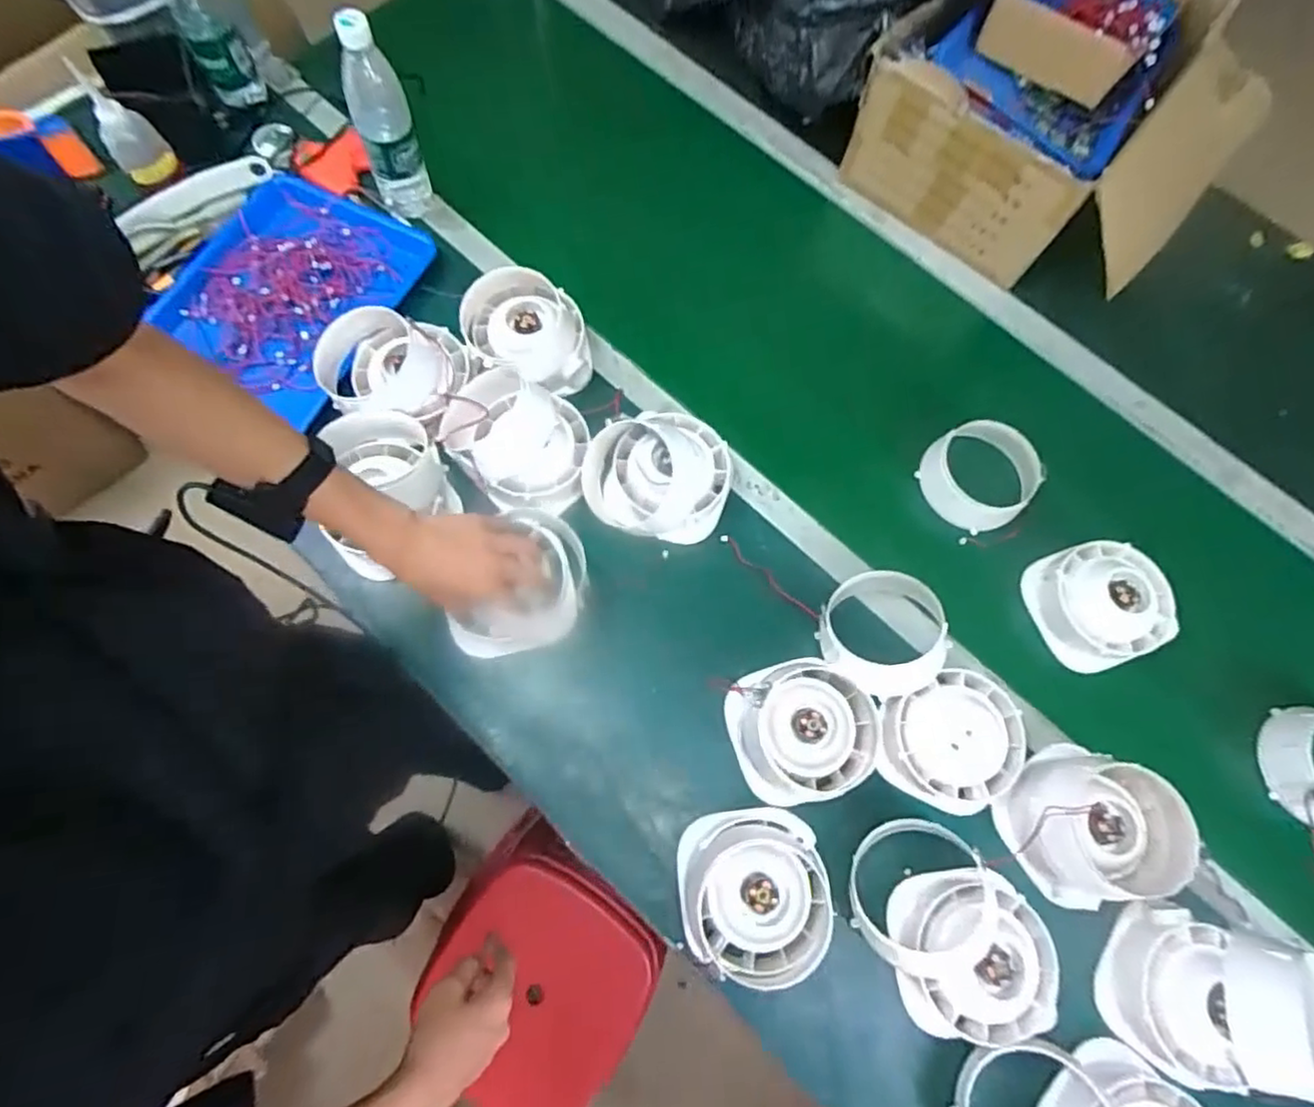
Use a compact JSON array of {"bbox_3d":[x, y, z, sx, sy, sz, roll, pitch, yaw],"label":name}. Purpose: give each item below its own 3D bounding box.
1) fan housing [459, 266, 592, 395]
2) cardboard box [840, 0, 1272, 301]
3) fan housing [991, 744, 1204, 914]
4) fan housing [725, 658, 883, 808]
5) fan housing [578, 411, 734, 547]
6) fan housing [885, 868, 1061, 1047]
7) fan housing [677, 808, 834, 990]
[{"bbox_3d":[-0.154,-0.259,0.791,0.140,0.091,0.126,-10,71,-6],"label":"fan housing"},{"bbox_3d":[0.521,-0.568,0.864,0.402,0.196,0.383,37,73,10],"label":"cardboard box"},{"bbox_3d":[0.421,0.267,0.649,0.147,0.094,0.132,-26,74,-11],"label":"fan housing"},{"bbox_3d":[0.151,0.175,0.666,0.143,0.073,0.135,-11,72,-7],"label":"fan housing"},{"bbox_3d":[0.001,-0.090,0.755,0.165,0.075,0.149,-8,71,-5],"label":"fan housing"},{"bbox_3d":[0.292,0.371,0.616,0.142,0.056,0.140,-6,71,-5],"label":"fan housing"},{"bbox_3d":[0.090,0.318,0.620,0.132,0.066,0.144,-5,71,-4],"label":"fan housing"}]

